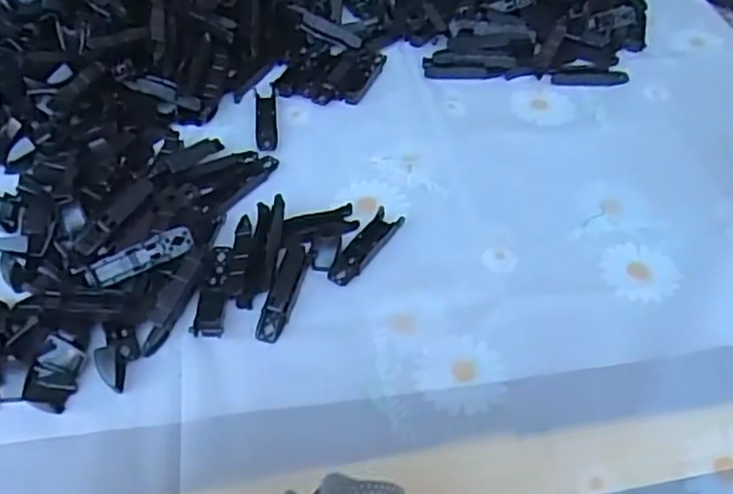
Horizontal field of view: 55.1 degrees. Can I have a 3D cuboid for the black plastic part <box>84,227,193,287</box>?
[{"bbox_3d":[-0.129,0.006,0.401,0.061,0.010,0.014,-24,54,-7],"label":"black plastic part"}]

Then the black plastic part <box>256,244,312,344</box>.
[{"bbox_3d":[-0.048,0.027,0.411,0.016,0.013,0.063,15,62,9],"label":"black plastic part"}]

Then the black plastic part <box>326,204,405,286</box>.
[{"bbox_3d":[-0.001,0.000,0.437,0.019,0.004,0.064,28,53,19],"label":"black plastic part"}]

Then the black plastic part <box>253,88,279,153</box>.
[{"bbox_3d":[-0.073,-0.095,0.516,0.016,0.004,0.067,-4,50,-7],"label":"black plastic part"}]

